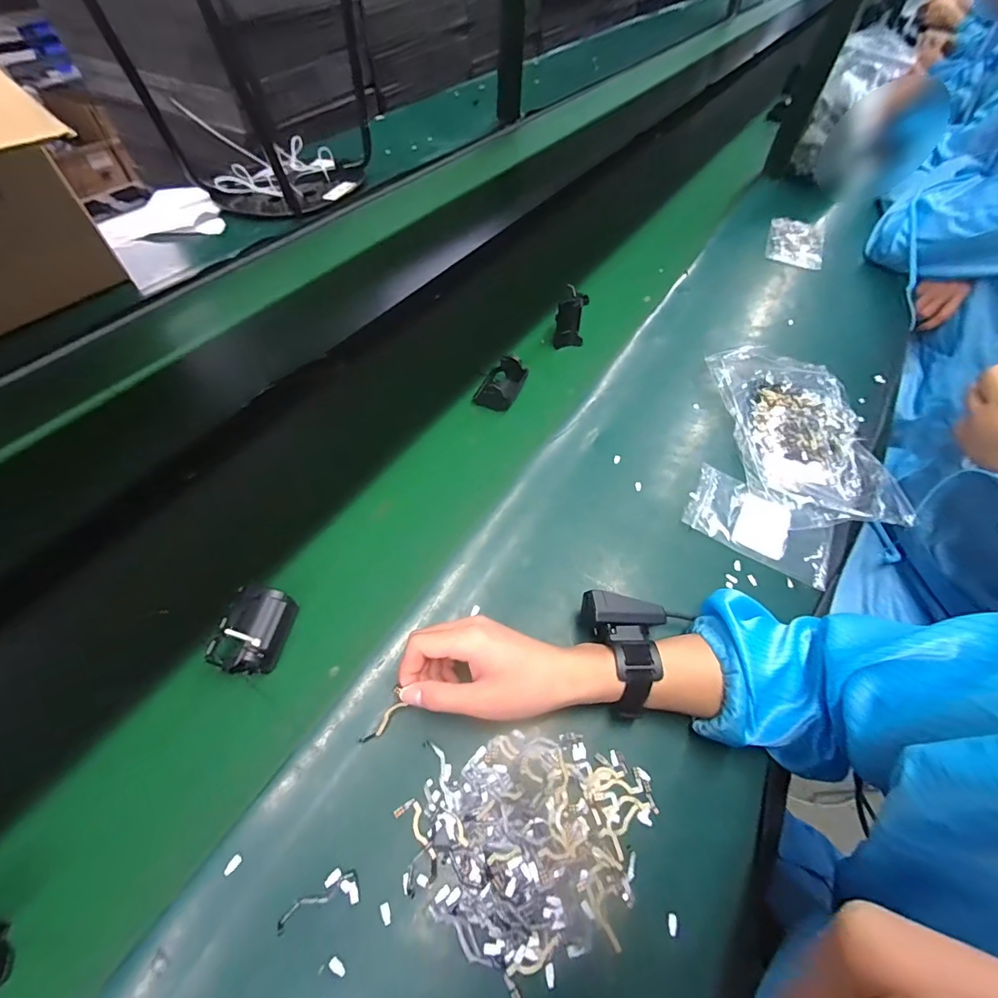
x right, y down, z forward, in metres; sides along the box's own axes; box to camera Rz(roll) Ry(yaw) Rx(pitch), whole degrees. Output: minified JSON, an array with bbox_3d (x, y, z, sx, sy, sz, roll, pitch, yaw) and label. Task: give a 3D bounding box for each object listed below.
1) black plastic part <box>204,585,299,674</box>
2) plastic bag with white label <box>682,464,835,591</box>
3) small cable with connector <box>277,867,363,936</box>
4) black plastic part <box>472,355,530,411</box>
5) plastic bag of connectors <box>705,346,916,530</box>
[{"bbox_3d":[-0.206,0.110,0.382,0.041,0.041,0.069,10,55,4],"label":"black plastic part"},{"bbox_3d":[0.277,0.028,0.481,0.145,0.015,0.089,30,58,16],"label":"plastic bag with white label"},{"bbox_3d":[-0.121,0.267,0.300,0.052,0.004,0.021,-14,59,-10],"label":"small cable with connector"},{"bbox_3d":[0.003,-0.149,0.573,0.054,0.039,0.064,23,57,13],"label":"black plastic part"},{"bbox_3d":[0.370,-0.089,0.544,0.170,0.023,0.267,1,55,-3],"label":"plastic bag of connectors"}]

